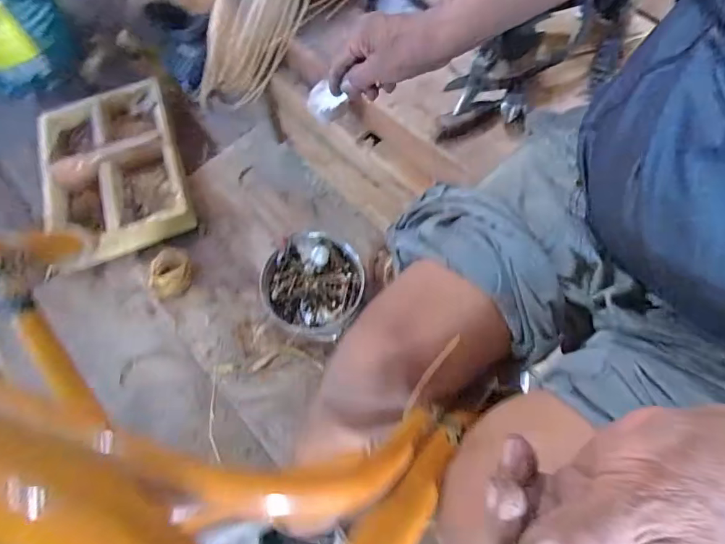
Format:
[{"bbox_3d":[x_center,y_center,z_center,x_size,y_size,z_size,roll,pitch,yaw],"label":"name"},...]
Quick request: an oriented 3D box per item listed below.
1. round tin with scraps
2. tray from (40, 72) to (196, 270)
[{"bbox_3d":[-0.084,0.026,0.750,0.163,0.077,0.166,-1,70,2],"label":"round tin with scraps"},{"bbox_3d":[-0.484,-0.211,0.862,0.245,0.072,0.375,-24,71,-6],"label":"tray"}]

